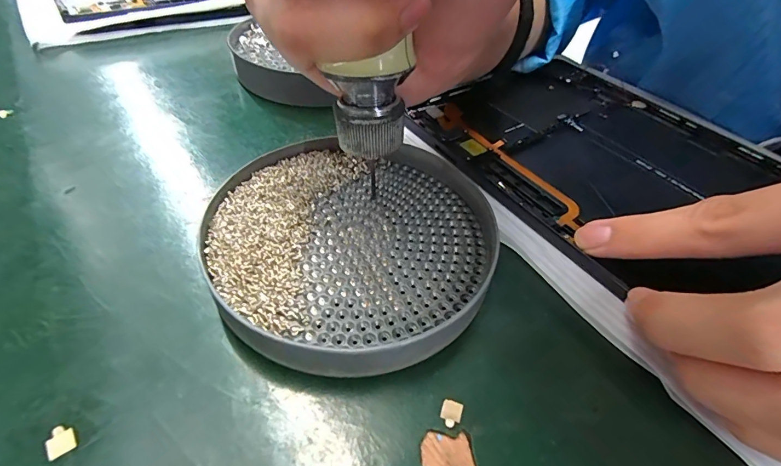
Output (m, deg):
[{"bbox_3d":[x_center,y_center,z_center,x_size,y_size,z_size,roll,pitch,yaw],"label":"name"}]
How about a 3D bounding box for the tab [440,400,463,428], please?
[{"bbox_3d":[0.019,0.057,0.125,0.006,0.004,0.008,14,49,13],"label":"tab"}]

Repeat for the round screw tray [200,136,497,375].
[{"bbox_3d":[-0.014,0.001,0.162,0.113,0.016,0.109,1,48,-1],"label":"round screw tray"}]

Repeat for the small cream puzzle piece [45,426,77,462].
[{"bbox_3d":[-0.094,0.059,0.113,0.007,0.004,0.008,-28,59,-31],"label":"small cream puzzle piece"}]

